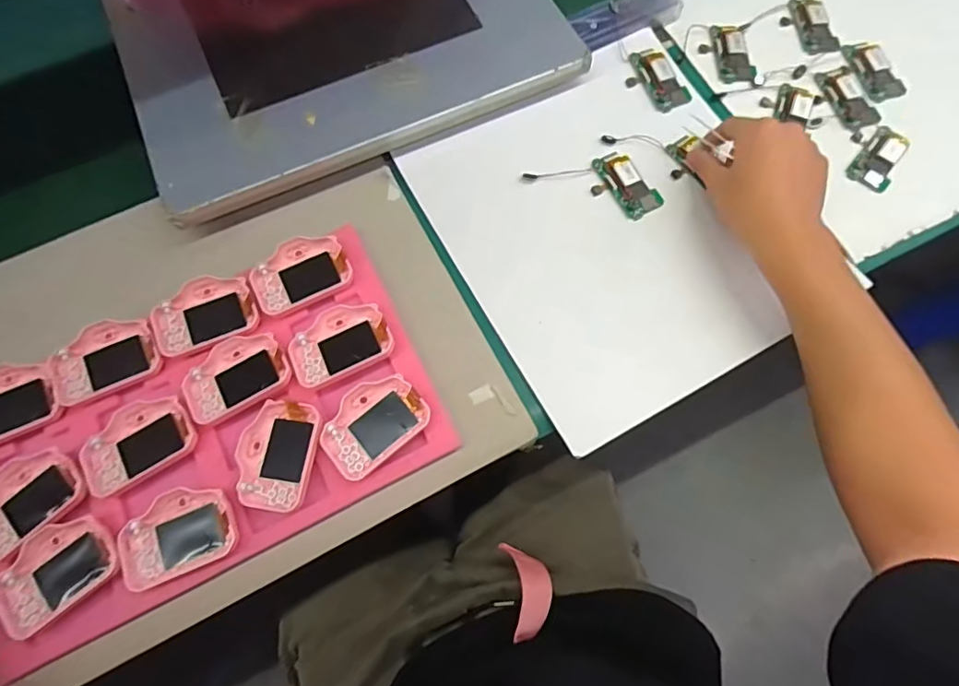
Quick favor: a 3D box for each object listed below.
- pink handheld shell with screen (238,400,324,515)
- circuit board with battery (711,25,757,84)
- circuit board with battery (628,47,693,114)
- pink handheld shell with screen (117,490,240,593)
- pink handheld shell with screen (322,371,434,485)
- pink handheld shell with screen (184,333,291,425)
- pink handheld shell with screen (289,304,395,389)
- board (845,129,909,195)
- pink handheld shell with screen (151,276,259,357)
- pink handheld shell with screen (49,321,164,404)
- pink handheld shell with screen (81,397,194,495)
[{"bbox_3d":[-0.162,0.089,0.417,0.061,0.012,0.083,9,74,4],"label":"pink handheld shell with screen"},{"bbox_3d":[0.266,-0.306,0.547,0.037,0.004,0.075,-5,73,0],"label":"circuit board with battery"},{"bbox_3d":[0.184,-0.271,0.536,0.039,0.009,0.072,-28,75,-7],"label":"circuit board with battery"},{"bbox_3d":[-0.231,0.147,0.403,0.085,0.019,0.061,-22,72,-6],"label":"pink handheld shell with screen"},{"bbox_3d":[-0.087,0.064,0.423,0.083,0.010,0.059,-39,76,-10],"label":"pink handheld shell with screen"},{"bbox_3d":[-0.202,0.025,0.436,0.082,0.013,0.058,-23,74,-6],"label":"pink handheld shell with screen"},{"bbox_3d":[-0.119,-0.002,0.442,0.085,0.012,0.063,-27,75,-7],"label":"pink handheld shell with screen"},{"bbox_3d":[0.388,-0.180,0.505,0.037,0.006,0.073,34,77,10],"label":"board"},{"bbox_3d":[-0.238,-0.027,0.452,0.082,0.013,0.062,-16,74,-4],"label":"pink handheld shell with screen"},{"bbox_3d":[-0.316,0.013,0.442,0.084,0.017,0.055,-23,72,-6],"label":"pink handheld shell with screen"},{"bbox_3d":[-0.273,0.077,0.421,0.086,0.016,0.059,-27,73,-8],"label":"pink handheld shell with screen"}]

